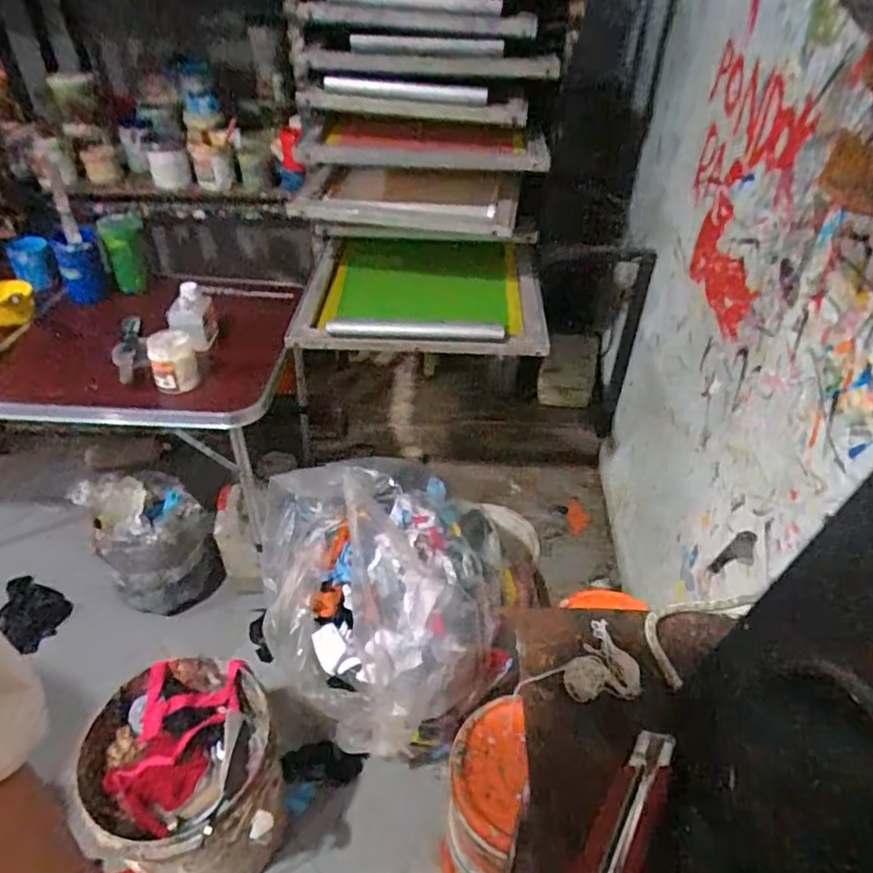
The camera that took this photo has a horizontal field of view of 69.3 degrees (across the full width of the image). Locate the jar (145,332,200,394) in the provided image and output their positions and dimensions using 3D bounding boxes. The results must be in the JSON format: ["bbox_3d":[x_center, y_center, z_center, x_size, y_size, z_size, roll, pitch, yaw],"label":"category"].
[{"bbox_3d":[-0.509,-0.142,1.226,0.083,0.095,0.083,-17,44,-20],"label":"jar"}]

